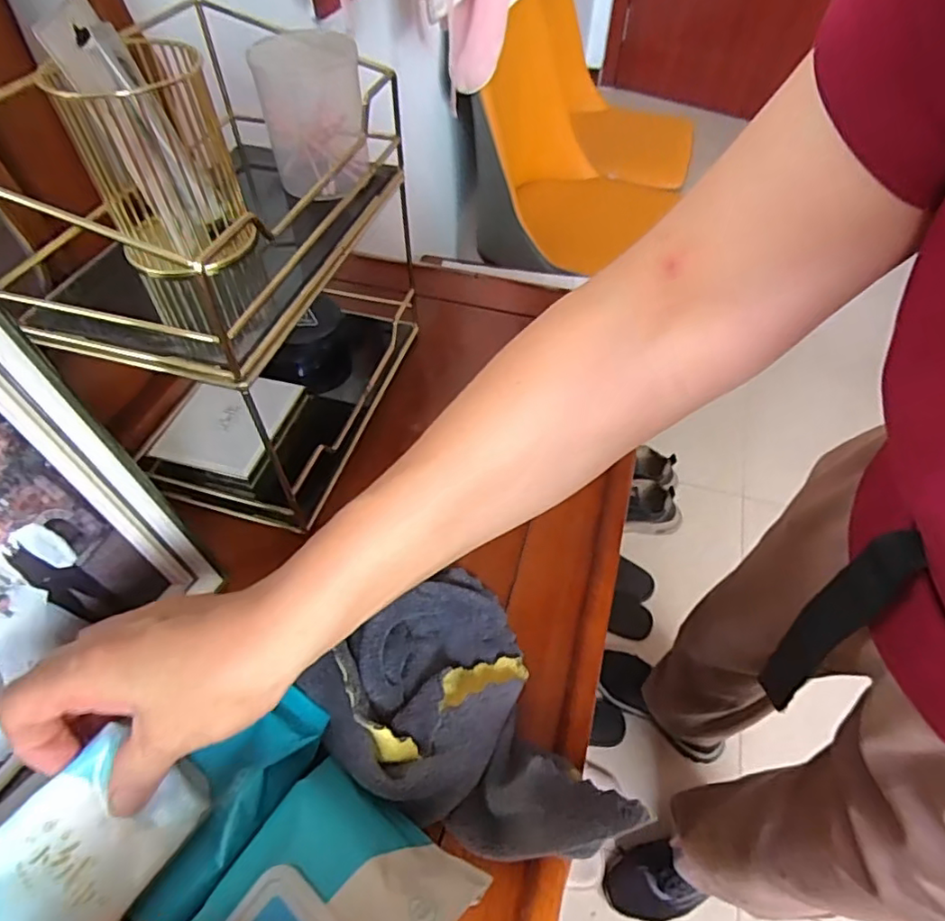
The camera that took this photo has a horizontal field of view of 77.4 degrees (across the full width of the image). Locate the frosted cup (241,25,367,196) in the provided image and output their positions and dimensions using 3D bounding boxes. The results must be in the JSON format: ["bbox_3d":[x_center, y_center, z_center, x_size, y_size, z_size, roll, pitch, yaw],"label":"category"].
[{"bbox_3d":[-0.108,-0.233,0.407,0.067,0.090,0.067,-11,52,-10],"label":"frosted cup"}]

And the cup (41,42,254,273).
[{"bbox_3d":[-0.179,-0.177,0.335,0.074,0.113,0.077,-19,54,-16],"label":"cup"}]

